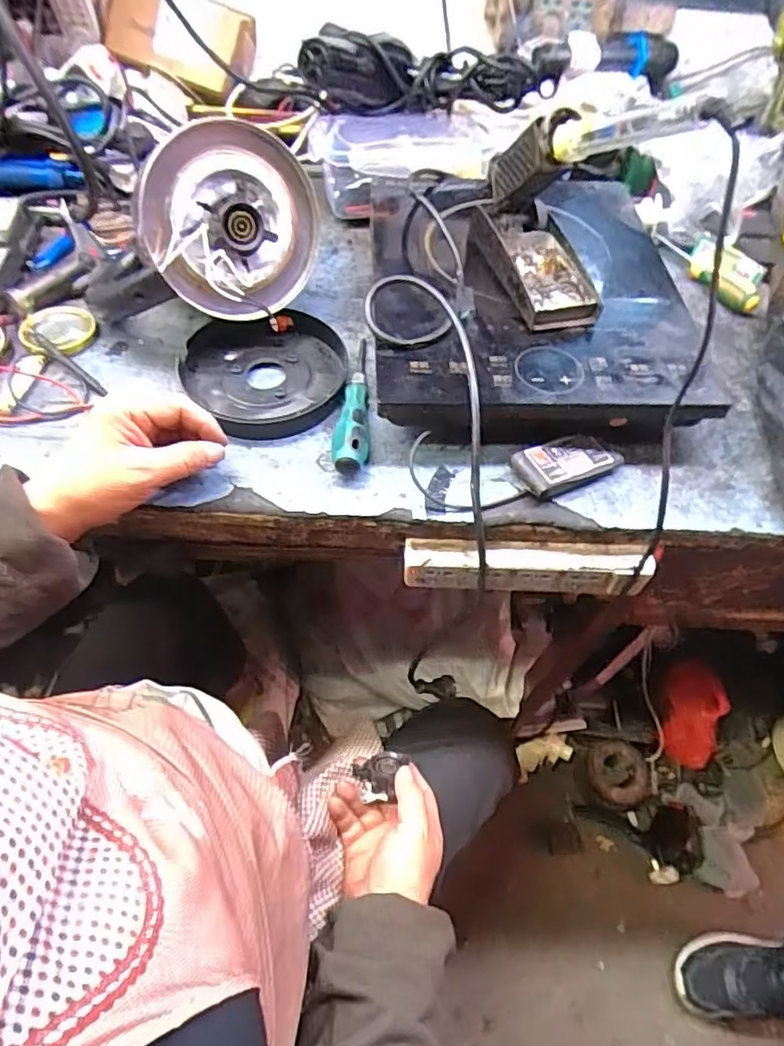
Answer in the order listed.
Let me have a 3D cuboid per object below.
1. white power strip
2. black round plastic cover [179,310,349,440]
[{"bbox_3d":[0.116,0.040,0.536,0.208,0.050,0.021,3,54,-1],"label":"white power strip"},{"bbox_3d":[-0.119,-0.143,0.569,0.152,0.042,0.143,-4,55,-6],"label":"black round plastic cover"}]

